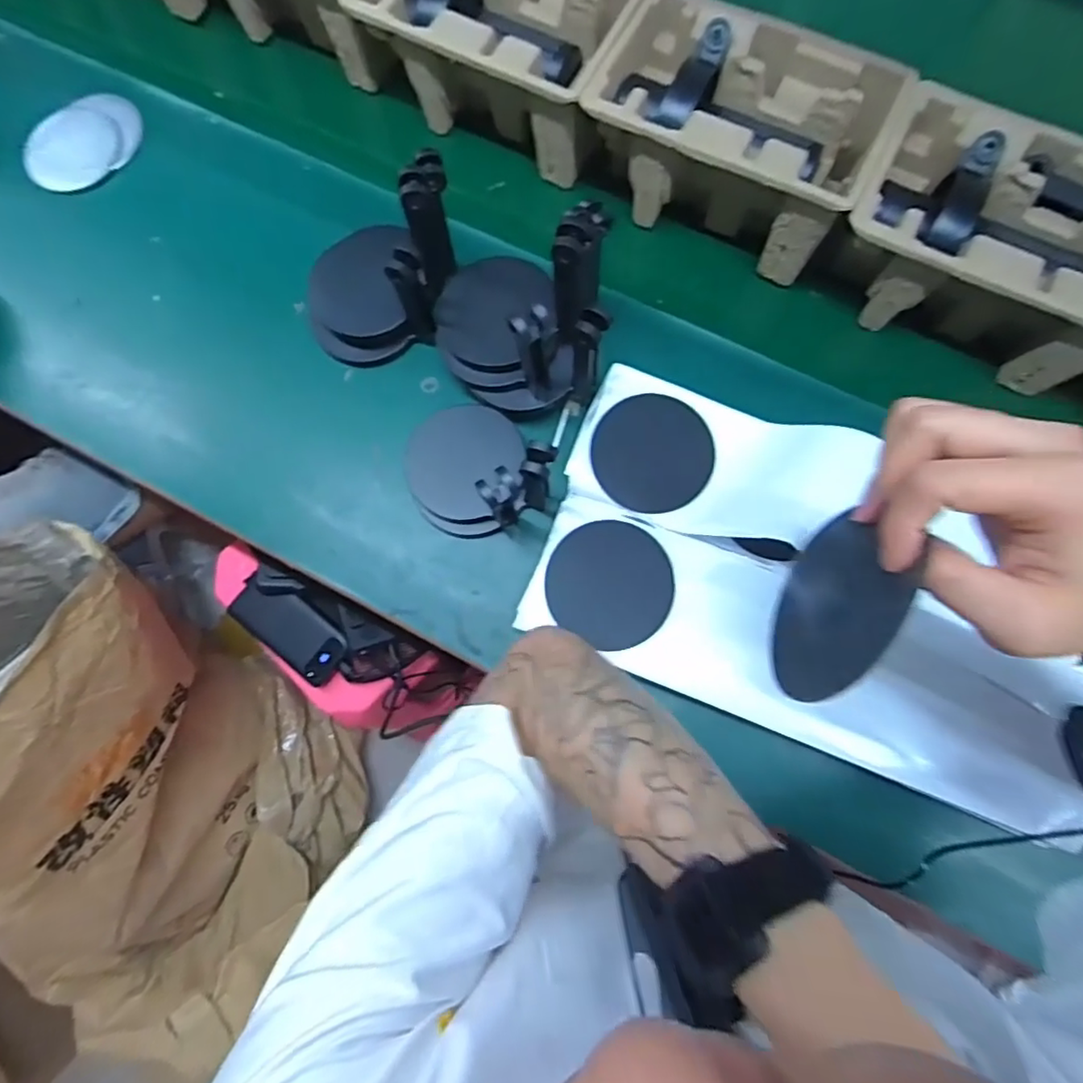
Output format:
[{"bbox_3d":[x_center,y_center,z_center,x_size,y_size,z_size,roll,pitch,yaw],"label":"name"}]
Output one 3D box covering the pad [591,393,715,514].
[{"bbox_3d":[0.086,-0.067,0.457,0.089,0.006,0.086,0,91,0],"label":"pad"}]

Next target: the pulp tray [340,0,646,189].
[{"bbox_3d":[-0.036,-0.446,0.535,0.228,0.095,0.145,28,81,7],"label":"pulp tray"}]

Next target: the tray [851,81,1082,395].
[{"bbox_3d":[0.355,-0.235,0.478,0.226,0.097,0.146,25,80,6],"label":"tray"}]

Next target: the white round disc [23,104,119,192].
[{"bbox_3d":[-0.467,-0.392,0.594,0.093,0.004,0.093,0,79,1],"label":"white round disc"}]

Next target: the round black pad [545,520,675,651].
[{"bbox_3d":[0.051,0.031,0.441,0.091,0.004,0.088,0,82,4],"label":"round black pad"}]

